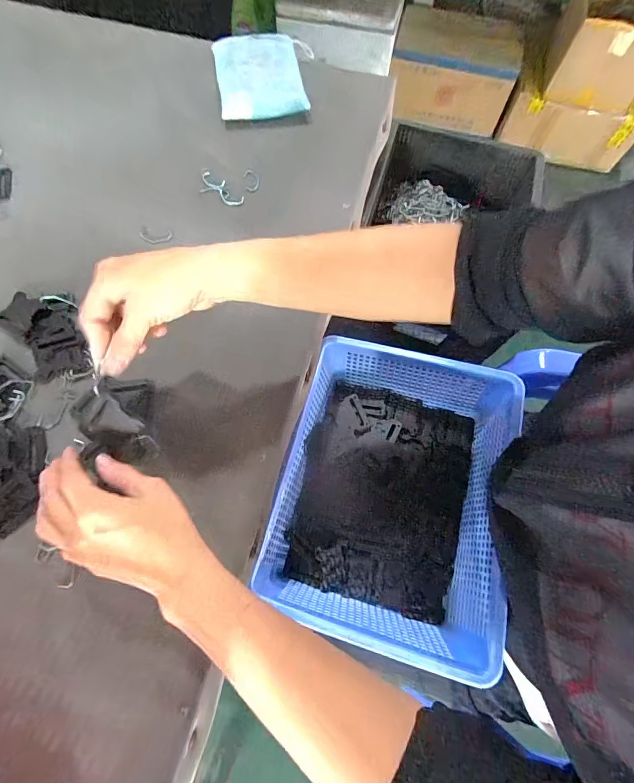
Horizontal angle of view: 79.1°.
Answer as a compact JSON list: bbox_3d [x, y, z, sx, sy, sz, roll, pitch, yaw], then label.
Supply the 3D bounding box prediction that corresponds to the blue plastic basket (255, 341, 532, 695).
[{"bbox_3d":[0.080,0.105,0.428,0.221,0.095,0.293,15,69,4],"label":"blue plastic basket"}]

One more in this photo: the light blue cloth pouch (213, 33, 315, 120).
[{"bbox_3d":[-0.073,-0.447,0.538,0.130,0.028,0.144,-9,69,-5],"label":"light blue cloth pouch"}]

